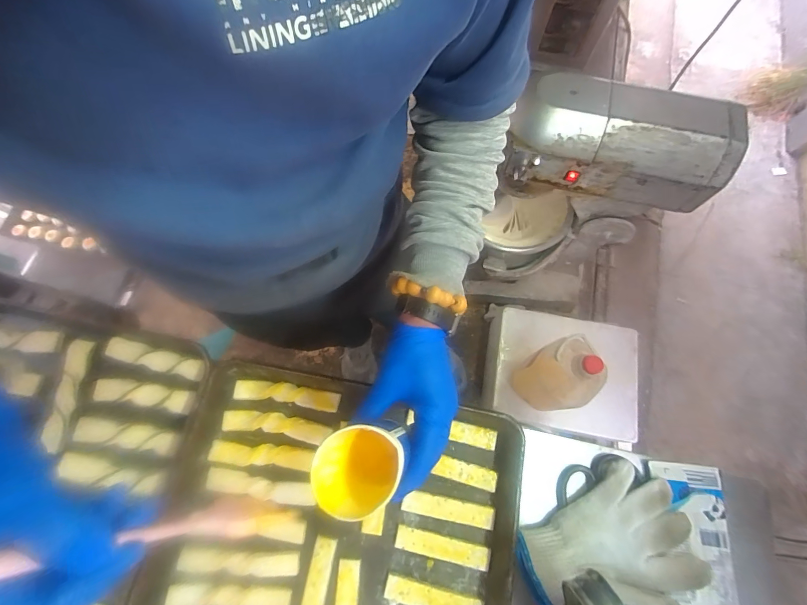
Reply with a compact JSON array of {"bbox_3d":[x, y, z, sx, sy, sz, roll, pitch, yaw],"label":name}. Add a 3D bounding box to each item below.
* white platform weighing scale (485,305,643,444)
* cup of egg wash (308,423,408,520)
[{"bbox_3d":[0.472,0.207,1.122,0.434,0.122,0.328,10,74,5],"label":"white platform weighing scale"},{"bbox_3d":[-0.026,0.138,0.317,0.081,0.075,0.067,-25,67,22],"label":"cup of egg wash"}]

